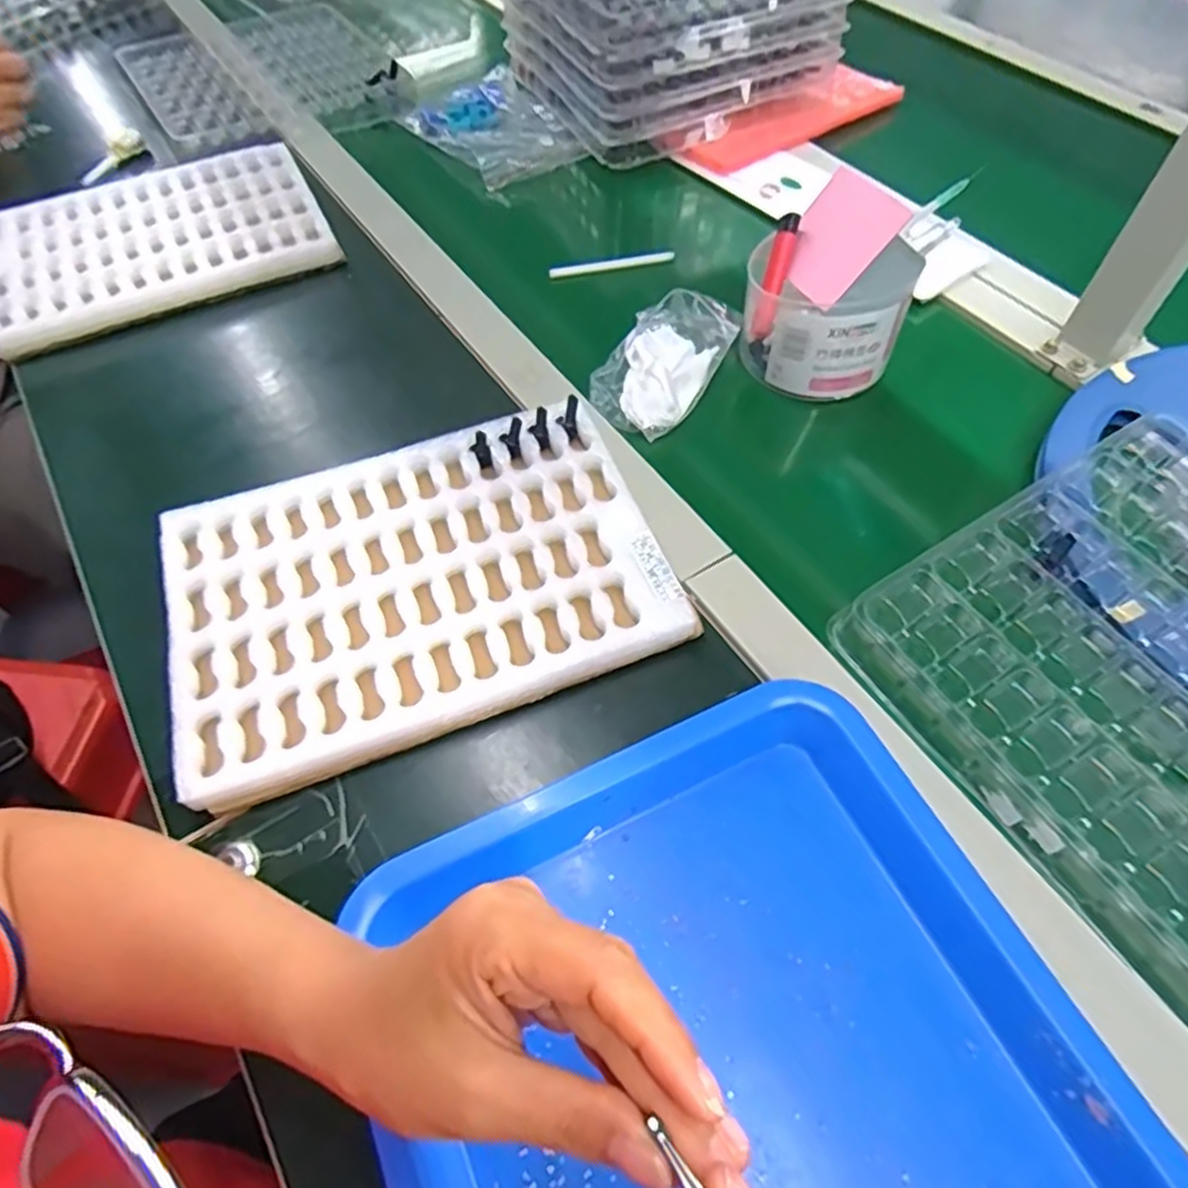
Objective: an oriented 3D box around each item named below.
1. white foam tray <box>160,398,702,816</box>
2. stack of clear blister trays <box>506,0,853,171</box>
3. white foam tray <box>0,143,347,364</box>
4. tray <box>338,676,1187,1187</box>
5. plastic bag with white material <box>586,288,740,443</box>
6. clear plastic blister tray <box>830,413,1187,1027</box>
[{"bbox_3d":[-0.103,-0.007,0.437,0.270,0.029,0.190,-19,59,-9],"label":"white foam tray"},{"bbox_3d":[0.069,-0.578,0.749,0.258,0.108,0.262,-25,59,-14],"label":"stack of clear blister trays"},{"bbox_3d":[-0.383,-0.311,0.653,0.274,0.034,0.187,-23,59,-13],"label":"white foam tray"},{"bbox_3d":[0.068,0.215,0.280,0.267,0.033,0.327,-24,60,-11],"label":"tray"},{"bbox_3d":[0.050,-0.170,0.540,0.074,0.029,0.123,26,61,17],"label":"plastic bag with white material"},{"bbox_3d":[0.309,0.040,0.383,0.256,0.030,0.250,-28,60,-16],"label":"clear plastic blister tray"}]

